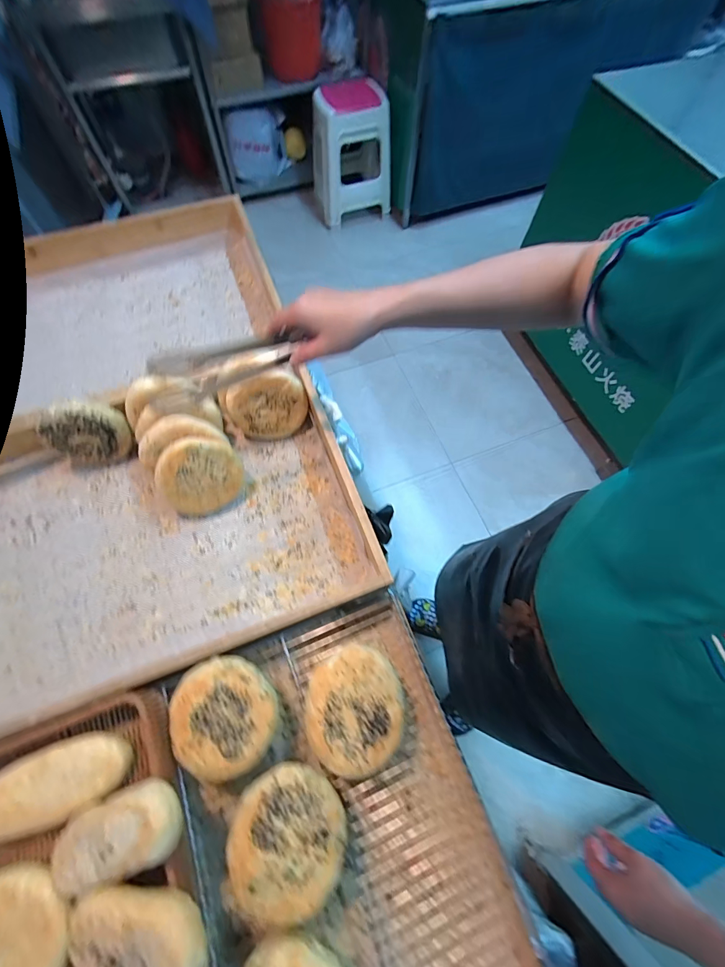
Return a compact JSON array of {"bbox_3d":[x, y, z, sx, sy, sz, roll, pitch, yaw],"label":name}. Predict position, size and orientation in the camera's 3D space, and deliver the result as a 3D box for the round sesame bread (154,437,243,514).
[{"bbox_3d":[-0.232,-0.006,0.522,0.107,0.018,0.112,-10,117,-21],"label":"round sesame bread"}]

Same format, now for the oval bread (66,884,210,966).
[{"bbox_3d":[-0.196,0.384,0.309,0.139,0.024,0.061,-9,65,13],"label":"oval bread"}]

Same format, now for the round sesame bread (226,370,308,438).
[{"bbox_3d":[-0.147,-0.124,0.574,0.113,0.111,0.028,-13,40,-7],"label":"round sesame bread"}]

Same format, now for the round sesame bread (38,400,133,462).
[{"bbox_3d":[-0.401,-0.071,0.543,0.104,0.116,0.034,-30,69,-13],"label":"round sesame bread"}]

